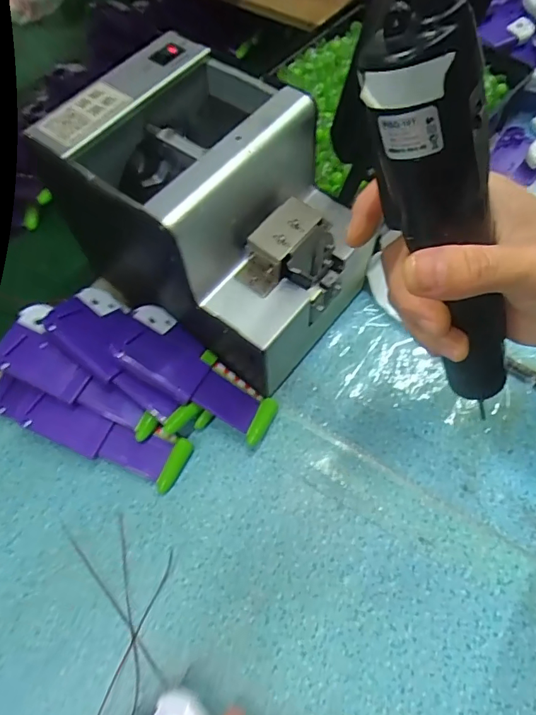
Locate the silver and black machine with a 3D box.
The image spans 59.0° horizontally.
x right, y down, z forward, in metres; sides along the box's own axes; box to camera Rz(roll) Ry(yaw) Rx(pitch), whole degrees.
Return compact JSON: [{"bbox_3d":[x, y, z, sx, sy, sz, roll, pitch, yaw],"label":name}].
[{"bbox_3d":[-0.039,-0.093,0.330,0.191,0.144,0.133,33,70,17],"label":"silver and black machine"}]

